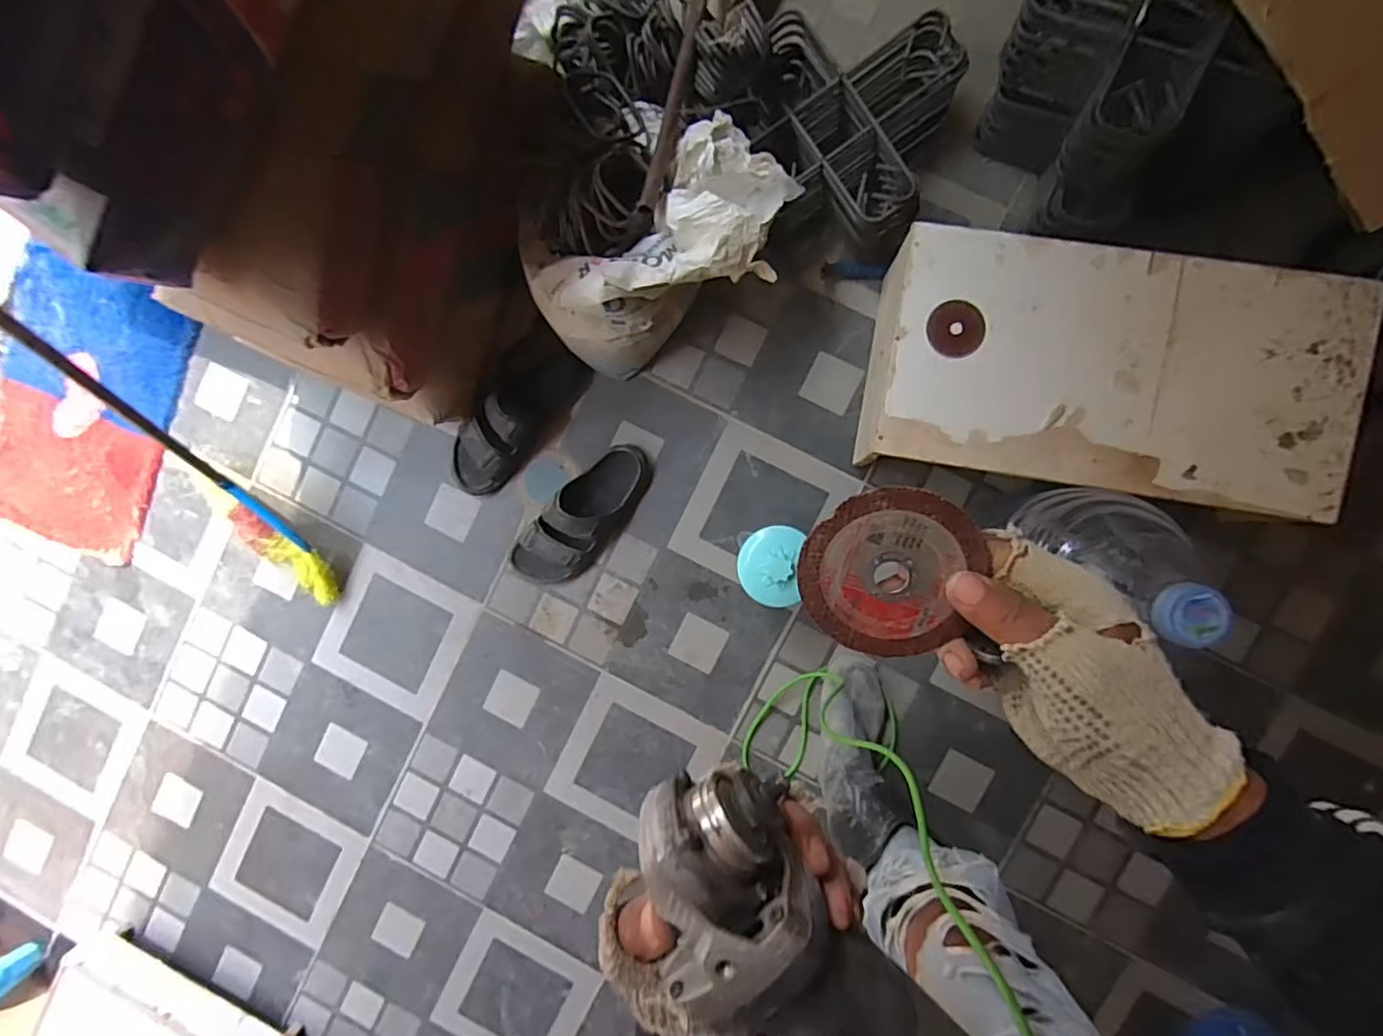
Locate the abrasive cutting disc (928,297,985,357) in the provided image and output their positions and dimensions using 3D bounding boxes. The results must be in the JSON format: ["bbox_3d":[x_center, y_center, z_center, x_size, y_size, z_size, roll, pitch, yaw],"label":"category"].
[{"bbox_3d":[0.358,-0.255,0.832,0.072,0.004,0.074,1,98,6],"label":"abrasive cutting disc"}]

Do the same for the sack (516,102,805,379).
[{"bbox_3d":[-0.048,-0.396,0.922,0.392,0.294,0.240,-20,90,5],"label":"sack"}]

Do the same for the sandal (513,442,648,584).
[{"bbox_3d":[-0.188,0.003,1.056,0.118,0.095,0.300,42,97,4],"label":"sandal"}]

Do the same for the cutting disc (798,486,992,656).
[{"bbox_3d":[0.096,0.028,0.304,0.081,0.004,0.087,3,110,9],"label":"cutting disc"}]

